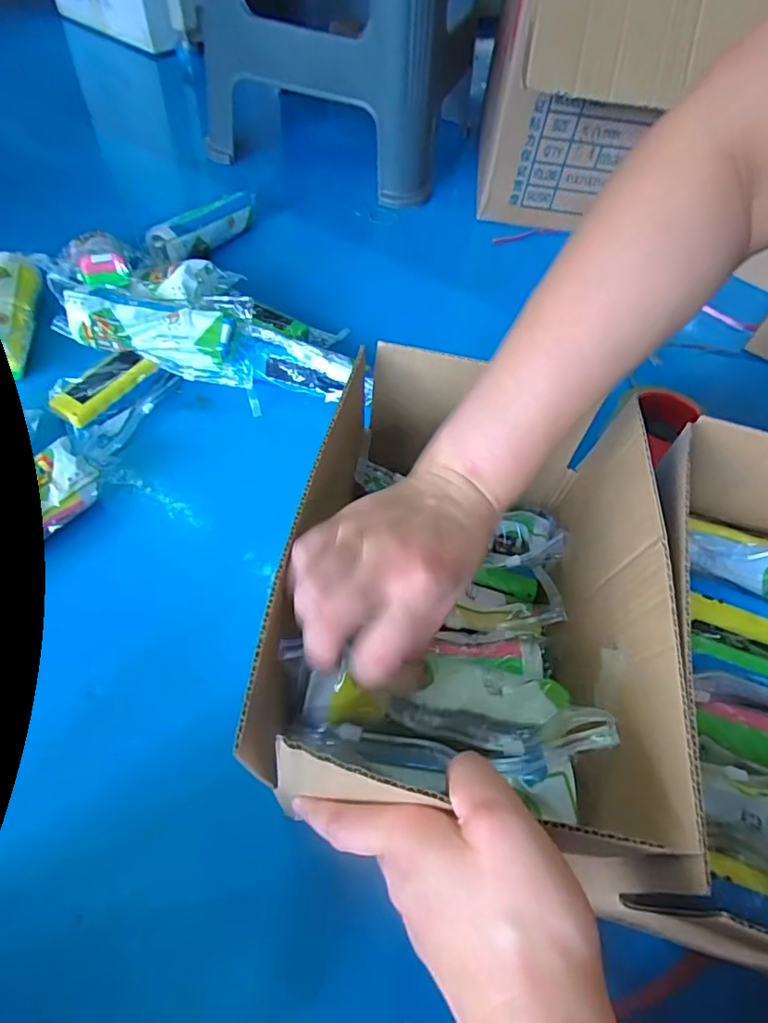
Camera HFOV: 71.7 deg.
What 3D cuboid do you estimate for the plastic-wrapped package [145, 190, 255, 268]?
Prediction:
[{"bbox_3d":[-0.236,-0.388,0.730,0.048,0.049,0.184,31,58,17],"label":"plastic-wrapped package"}]

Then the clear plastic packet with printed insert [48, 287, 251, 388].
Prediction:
[{"bbox_3d":[-0.244,-0.183,0.546,0.206,0.057,0.052,7,54,0],"label":"clear plastic packet with printed insert"}]

